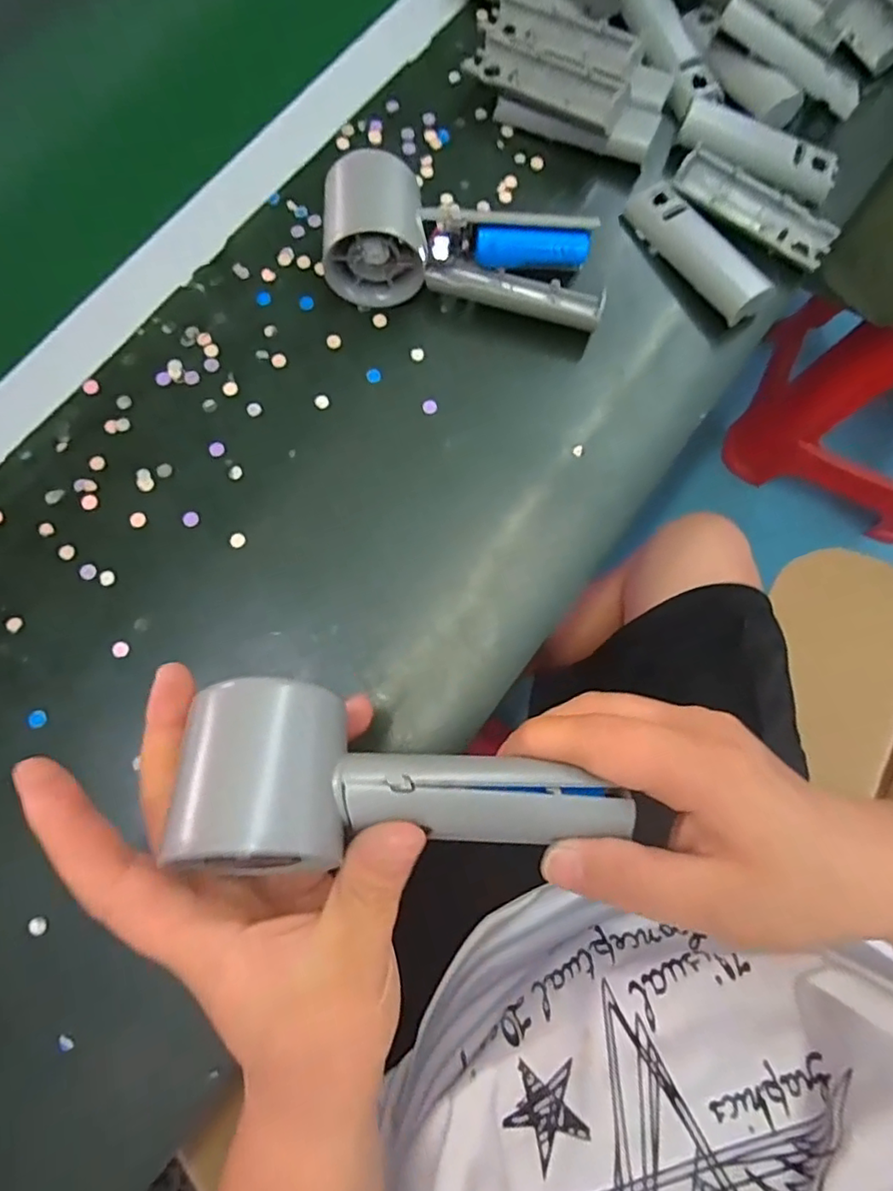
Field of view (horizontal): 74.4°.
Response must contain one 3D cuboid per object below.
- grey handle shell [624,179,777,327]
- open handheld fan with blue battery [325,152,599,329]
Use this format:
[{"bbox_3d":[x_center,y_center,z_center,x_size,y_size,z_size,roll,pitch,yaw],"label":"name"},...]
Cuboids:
[{"bbox_3d":[0.155,-0.210,0.362,0.033,0.017,0.105,-32,80,-8],"label":"grey handle shell"},{"bbox_3d":[0.012,-0.205,0.342,0.161,0.046,0.076,4,78,0],"label":"open handheld fan with blue battery"}]

